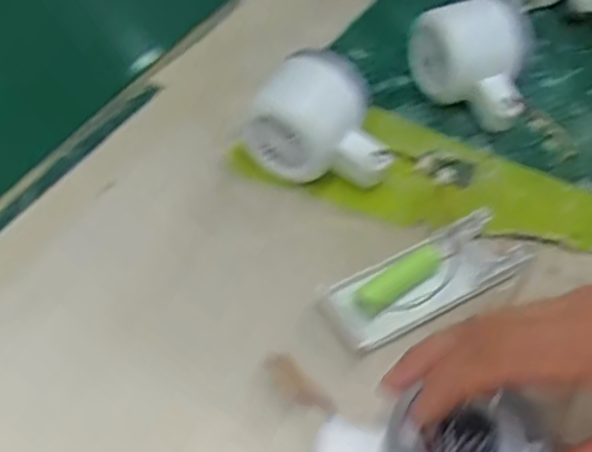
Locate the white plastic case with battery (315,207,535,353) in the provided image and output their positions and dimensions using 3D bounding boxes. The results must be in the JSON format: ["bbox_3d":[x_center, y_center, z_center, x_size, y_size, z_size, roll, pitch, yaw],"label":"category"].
[{"bbox_3d":[0.067,0.026,0.351,0.111,0.017,0.039,-25,55,-21],"label":"white plastic case with battery"}]

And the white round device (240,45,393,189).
[{"bbox_3d":[0.017,-0.055,0.389,0.079,0.057,0.048,25,54,19],"label":"white round device"}]

